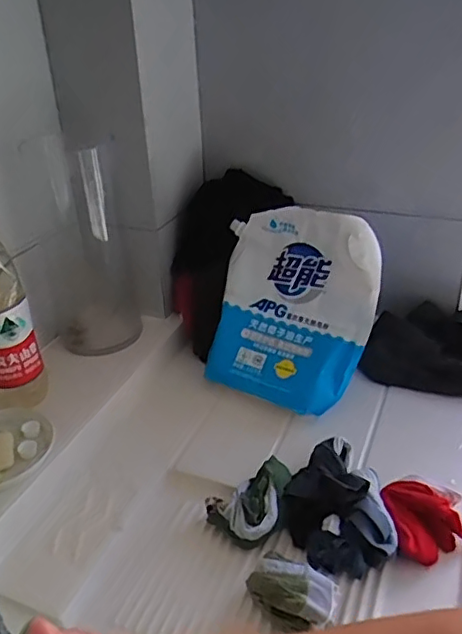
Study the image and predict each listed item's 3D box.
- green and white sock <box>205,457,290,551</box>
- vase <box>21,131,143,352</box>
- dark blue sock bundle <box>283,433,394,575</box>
[{"bbox_3d":[0.036,0.240,0.740,0.118,0.044,0.090,-19,34,-26],"label":"green and white sock"},{"bbox_3d":[-0.261,-0.119,0.997,0.164,0.353,0.125,-2,30,1],"label":"vase"},{"bbox_3d":[0.133,0.228,0.728,0.122,0.066,0.185,-5,30,-5],"label":"dark blue sock bundle"}]

